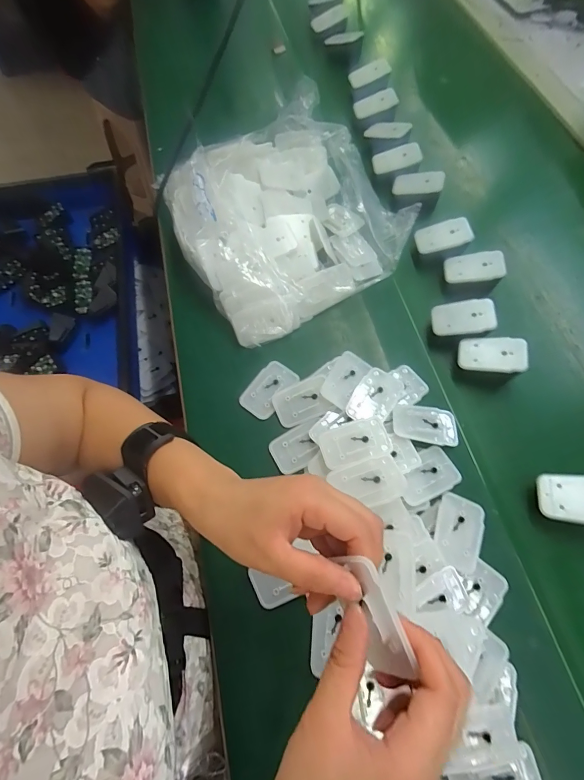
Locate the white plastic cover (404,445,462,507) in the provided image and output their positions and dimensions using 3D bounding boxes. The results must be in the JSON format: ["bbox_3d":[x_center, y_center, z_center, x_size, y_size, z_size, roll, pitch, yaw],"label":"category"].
[{"bbox_3d":[0.141,0.089,0.396,0.067,0.013,0.045,-23,71,-9],"label":"white plastic cover"}]

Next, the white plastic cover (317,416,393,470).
[{"bbox_3d":[0.065,0.054,0.386,0.071,0.009,0.044,-19,63,-1],"label":"white plastic cover"}]

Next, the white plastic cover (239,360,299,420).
[{"bbox_3d":[-0.027,-0.001,0.451,0.043,0.008,0.071,34,72,12],"label":"white plastic cover"}]

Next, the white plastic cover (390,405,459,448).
[{"bbox_3d":[0.149,0.038,0.418,0.070,0.007,0.043,11,69,4],"label":"white plastic cover"}]

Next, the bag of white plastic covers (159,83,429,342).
[{"bbox_3d":[-0.017,-0.246,0.508,0.276,0.099,0.307,-27,71,-10],"label":"bag of white plastic covers"}]

